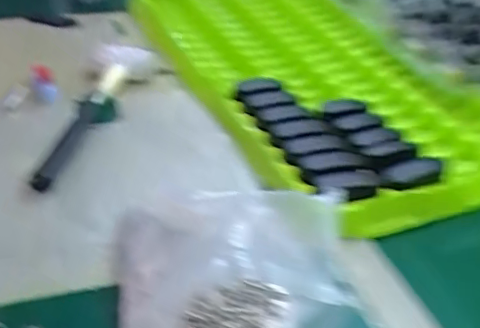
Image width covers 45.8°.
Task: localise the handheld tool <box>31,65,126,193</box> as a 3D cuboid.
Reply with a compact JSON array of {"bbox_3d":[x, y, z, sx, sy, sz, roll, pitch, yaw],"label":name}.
[{"bbox_3d":[-0.160,-0.042,0.585,0.039,0.024,0.209,10,36,8],"label":"handheld tool"}]

